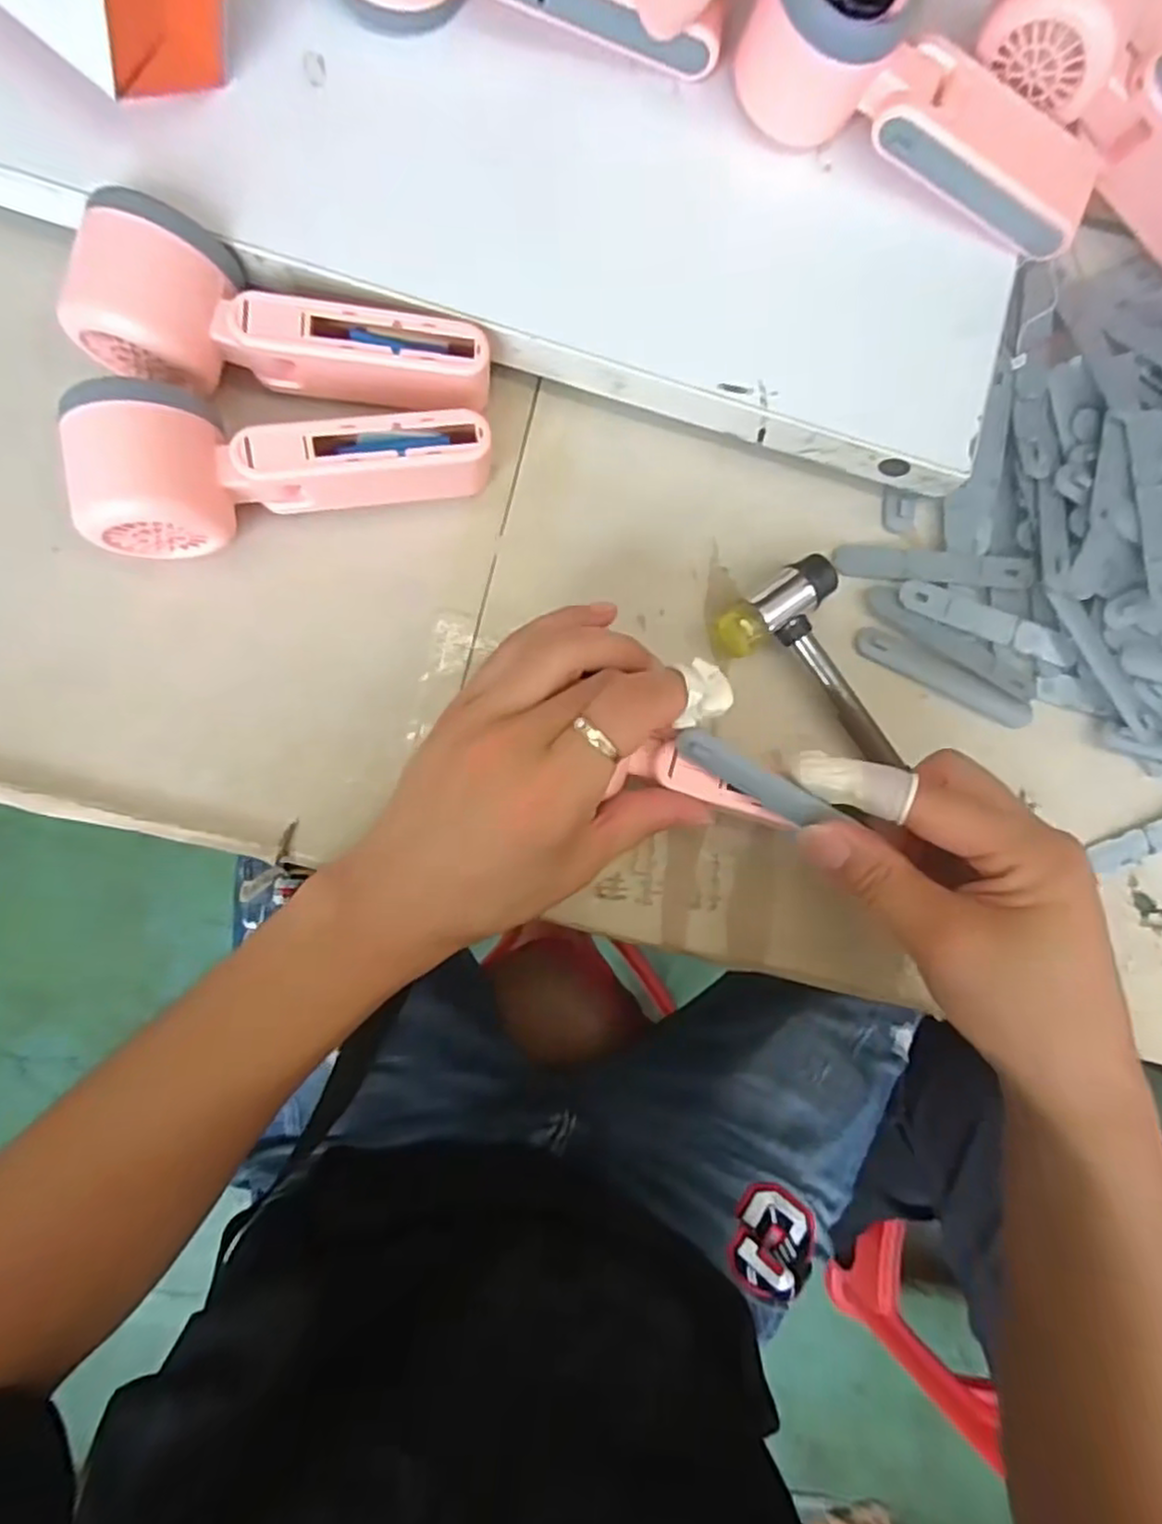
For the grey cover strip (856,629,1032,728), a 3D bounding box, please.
[{"bbox_3d":[0.179,-0.041,0.350,0.093,0.007,0.015,27,97,3],"label":"grey cover strip"}]

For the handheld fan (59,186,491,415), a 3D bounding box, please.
[{"bbox_3d":[-0.119,-0.173,0.301,0.158,0.056,0.058,16,86,-4],"label":"handheld fan"}]

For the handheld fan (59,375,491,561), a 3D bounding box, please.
[{"bbox_3d":[-0.122,-0.131,0.301,0.161,0.059,0.060,-14,89,-5],"label":"handheld fan"}]

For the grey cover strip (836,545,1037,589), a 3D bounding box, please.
[{"bbox_3d":[0.172,-0.096,0.348,0.093,0.004,0.017,3,89,3],"label":"grey cover strip"}]

